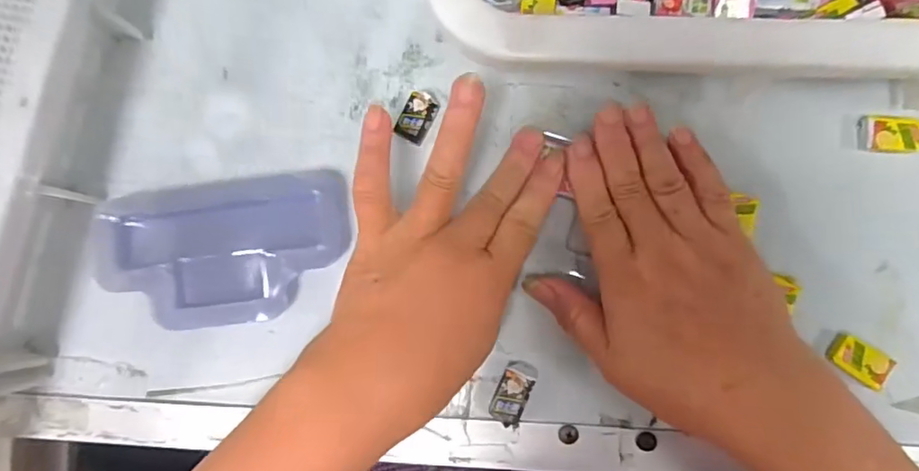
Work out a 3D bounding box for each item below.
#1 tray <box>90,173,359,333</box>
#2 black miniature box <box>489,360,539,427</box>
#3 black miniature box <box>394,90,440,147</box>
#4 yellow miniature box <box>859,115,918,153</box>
[{"bbox_3d":[-0.131,0.008,0.308,0.150,0.015,0.080,-7,85,5],"label":"tray"},{"bbox_3d":[0.028,0.082,0.292,0.016,0.009,0.033,24,88,7],"label":"black miniature box"},{"bbox_3d":[-0.024,-0.065,0.307,0.019,0.005,0.026,29,89,8],"label":"black miniature box"},{"bbox_3d":[0.216,-0.051,0.281,0.026,0.010,0.017,6,86,6],"label":"yellow miniature box"}]

